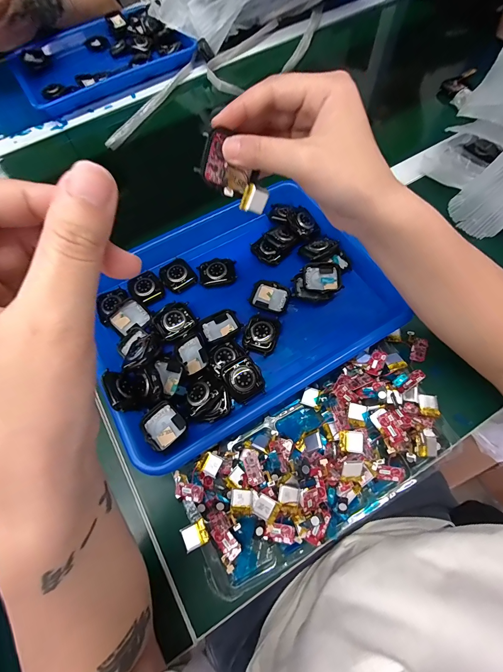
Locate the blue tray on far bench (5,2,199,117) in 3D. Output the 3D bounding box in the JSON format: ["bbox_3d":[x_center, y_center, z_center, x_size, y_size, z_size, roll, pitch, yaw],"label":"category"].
[{"bbox_3d":[-0.293,-0.545,0.596,0.311,0.039,0.227,-26,67,-8],"label":"blue tray on far bench"}]

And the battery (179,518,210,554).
[{"bbox_3d":[-0.049,0.176,0.271,0.021,0.005,0.020,-17,63,-26],"label":"battery"}]

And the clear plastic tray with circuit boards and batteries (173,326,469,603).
[{"bbox_3d":[0.076,0.110,0.296,0.291,0.033,0.121,-31,68,-10],"label":"clear plastic tray with circuit boards and batteries"}]

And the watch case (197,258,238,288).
[{"bbox_3d":[-0.041,-0.076,0.369,0.044,0.007,0.035,-11,66,-1],"label":"watch case"}]

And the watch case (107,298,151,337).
[{"bbox_3d":[-0.137,-0.021,0.344,0.039,0.006,0.033,-43,108,-15],"label":"watch case"}]

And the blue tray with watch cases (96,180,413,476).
[{"bbox_3d":[-0.020,-0.045,0.352,0.322,0.034,0.256,-29,68,-9],"label":"blue tray with watch cases"}]

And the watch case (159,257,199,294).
[{"bbox_3d":[-0.089,-0.074,0.369,0.038,0.008,0.043,-33,69,-11],"label":"watch case"}]

